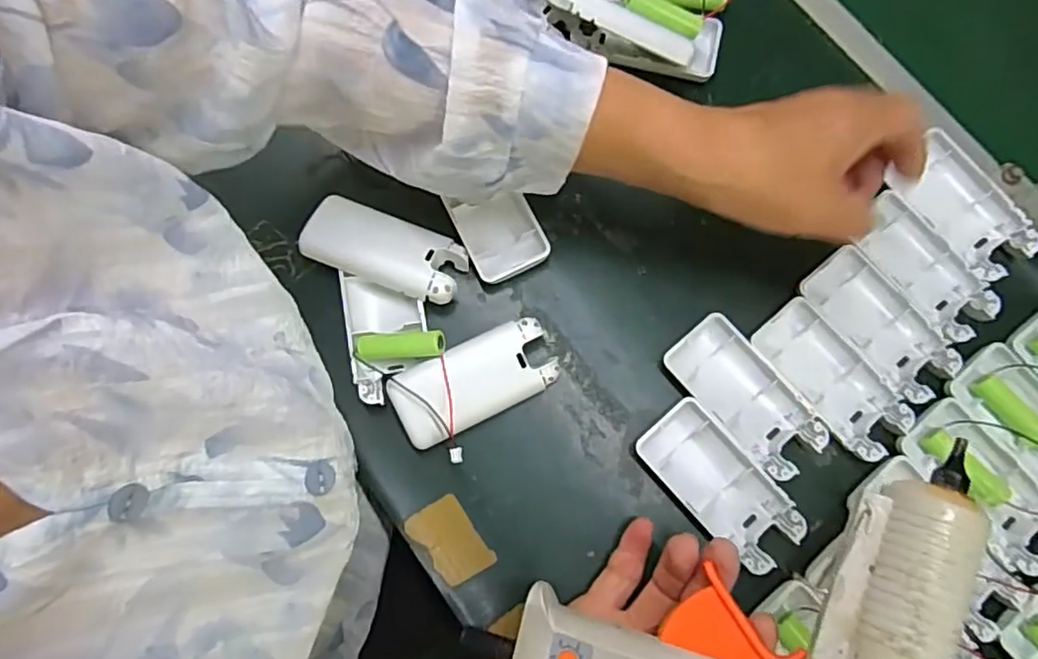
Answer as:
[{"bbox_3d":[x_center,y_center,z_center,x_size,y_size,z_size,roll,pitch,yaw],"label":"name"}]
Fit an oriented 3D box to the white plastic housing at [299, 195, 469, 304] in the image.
[{"bbox_3d":[-0.079,-0.047,0.373,0.093,0.022,0.043,21,79,4],"label":"white plastic housing"}]

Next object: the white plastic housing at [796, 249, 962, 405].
[{"bbox_3d":[0.212,-0.003,0.371,0.044,0.018,0.093,-41,81,-8],"label":"white plastic housing"}]

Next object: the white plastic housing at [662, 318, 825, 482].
[{"bbox_3d":[0.129,0.038,0.356,0.043,0.013,0.093,-39,81,-8],"label":"white plastic housing"}]

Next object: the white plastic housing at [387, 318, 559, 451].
[{"bbox_3d":[-0.025,0.030,0.352,0.092,0.011,0.045,-24,92,-7],"label":"white plastic housing"}]

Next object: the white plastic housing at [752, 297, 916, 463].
[{"bbox_3d":[0.180,0.030,0.363,0.044,0.016,0.093,-39,81,-8],"label":"white plastic housing"}]

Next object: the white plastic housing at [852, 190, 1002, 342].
[{"bbox_3d":[0.243,-0.037,0.382,0.042,0.019,0.092,-34,80,-7],"label":"white plastic housing"}]

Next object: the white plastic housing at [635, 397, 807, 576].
[{"bbox_3d":[0.111,0.086,0.346,0.044,0.011,0.093,-40,81,-8],"label":"white plastic housing"}]

